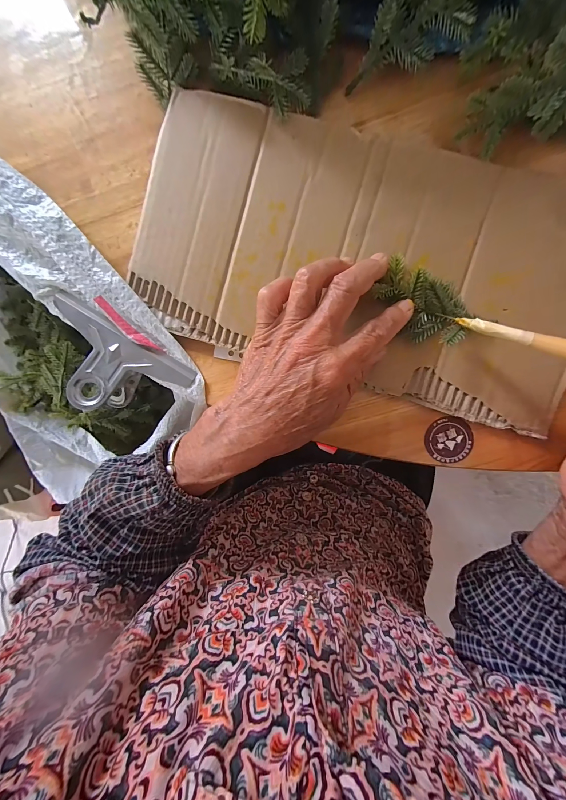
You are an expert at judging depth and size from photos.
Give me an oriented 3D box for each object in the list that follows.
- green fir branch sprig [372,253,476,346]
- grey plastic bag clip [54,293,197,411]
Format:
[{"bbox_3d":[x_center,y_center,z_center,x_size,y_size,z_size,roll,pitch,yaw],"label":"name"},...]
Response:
[{"bbox_3d":[0.097,-0.068,0.196,0.070,0.016,0.040,44,93,2],"label":"green fir branch sprig"},{"bbox_3d":[-0.137,-0.027,0.237,0.128,0.039,0.074,30,94,3],"label":"grey plastic bag clip"}]

